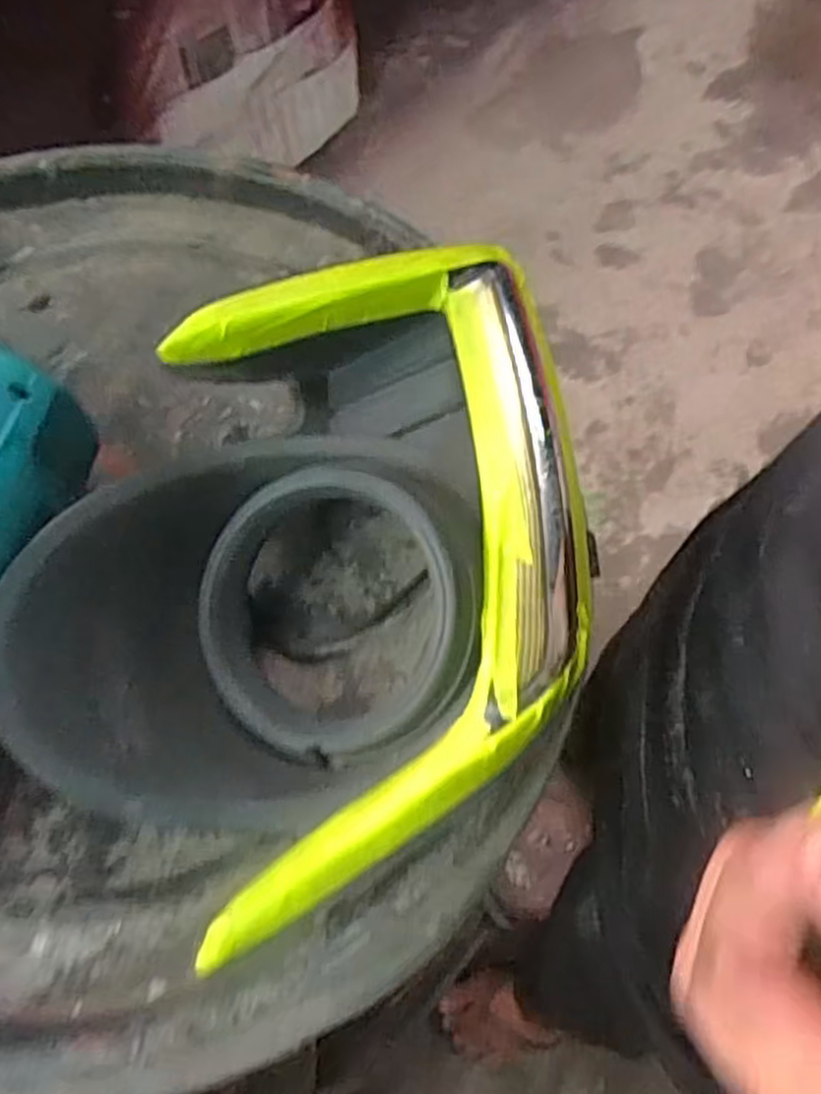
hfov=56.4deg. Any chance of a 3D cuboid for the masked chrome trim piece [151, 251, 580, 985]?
[{"bbox_3d":[-0.004,-0.010,0.268,0.147,0.029,0.240,-10,67,-7],"label":"masked chrome trim piece"}]

